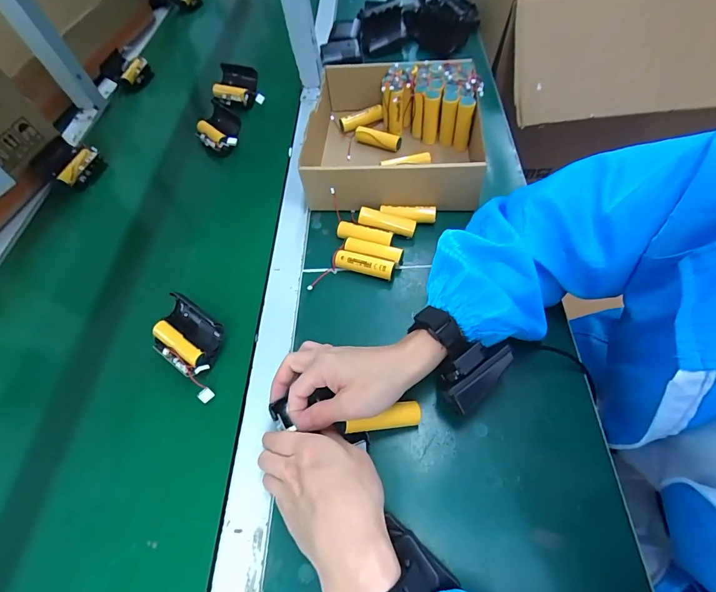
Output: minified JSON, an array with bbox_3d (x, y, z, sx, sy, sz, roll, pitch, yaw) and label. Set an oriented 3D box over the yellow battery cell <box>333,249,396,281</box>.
[{"bbox_3d":[0.008,-0.037,0.433,0.072,0.022,0.019,14,60,13],"label":"yellow battery cell"}]

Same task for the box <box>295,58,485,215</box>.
[{"bbox_3d":[0.056,-0.235,0.503,0.229,0.072,0.236,3,58,7],"label":"box"}]

